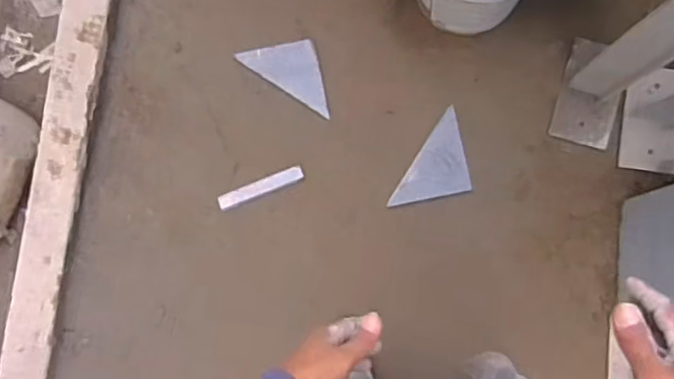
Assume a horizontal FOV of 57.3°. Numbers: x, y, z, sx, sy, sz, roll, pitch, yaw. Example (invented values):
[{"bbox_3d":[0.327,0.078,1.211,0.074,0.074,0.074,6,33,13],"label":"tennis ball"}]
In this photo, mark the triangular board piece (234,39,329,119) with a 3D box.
[{"bbox_3d":[-0.099,-0.301,1.500,0.256,0.015,0.133,35,86,5],"label":"triangular board piece"}]

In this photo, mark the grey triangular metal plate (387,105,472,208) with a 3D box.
[{"bbox_3d":[0.252,-0.048,1.457,0.137,0.012,0.262,32,86,12],"label":"grey triangular metal plate"}]

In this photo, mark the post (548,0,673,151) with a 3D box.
[{"bbox_3d":[0.593,-0.267,1.124,0.149,0.685,0.223,18,85,4],"label":"post"}]

